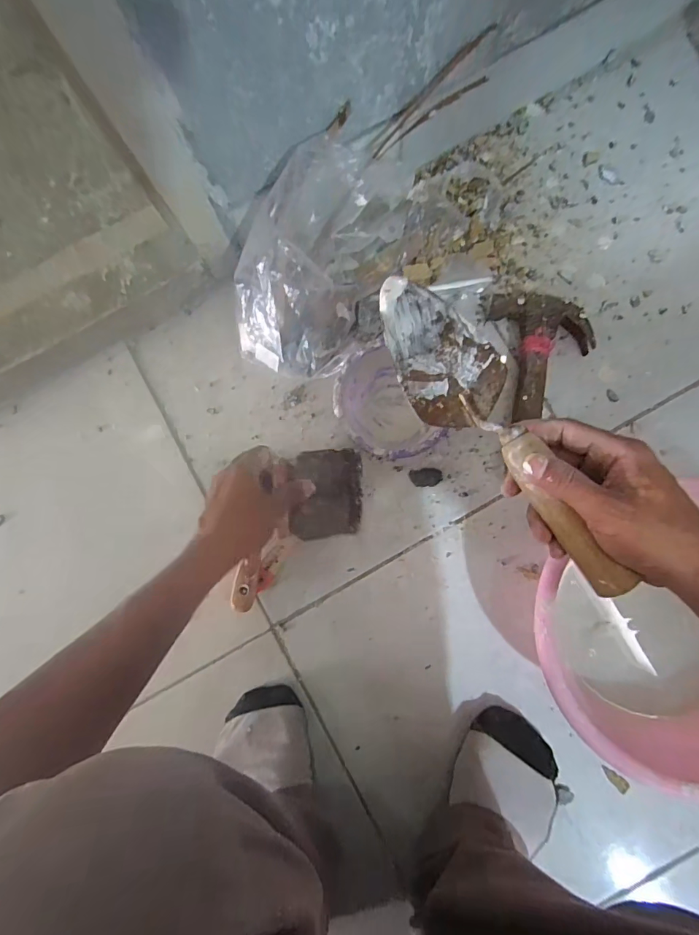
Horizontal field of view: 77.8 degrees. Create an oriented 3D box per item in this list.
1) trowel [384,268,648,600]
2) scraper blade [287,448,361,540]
[{"bbox_3d":[0.111,-0.033,0.331,0.083,0.039,0.278,-30,73,0],"label":"trowel"},{"bbox_3d":[-0.022,0.032,0.480,0.078,0.006,0.103,2,108,-16],"label":"scraper blade"}]

